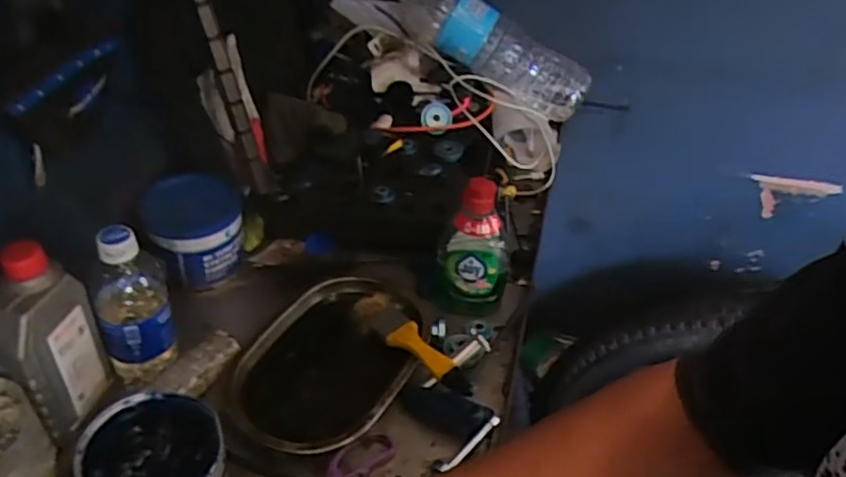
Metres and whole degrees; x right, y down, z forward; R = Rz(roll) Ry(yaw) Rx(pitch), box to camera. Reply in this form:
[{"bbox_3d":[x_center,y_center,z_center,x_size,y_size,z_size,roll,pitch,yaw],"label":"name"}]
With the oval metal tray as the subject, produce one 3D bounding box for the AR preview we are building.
[{"bbox_3d":[-0.086,0.121,0.657,0.148,0.035,0.218,27,46,25],"label":"oval metal tray"}]

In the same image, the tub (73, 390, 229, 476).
[{"bbox_3d":[-0.203,0.184,0.510,0.094,0.081,0.102,2,41,-2],"label":"tub"}]

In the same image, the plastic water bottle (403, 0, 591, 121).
[{"bbox_3d":[0.102,-0.281,0.973,0.302,0.098,0.072,30,43,-4],"label":"plastic water bottle"}]

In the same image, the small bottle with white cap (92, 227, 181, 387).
[{"bbox_3d":[-0.262,0.061,0.601,0.059,0.165,0.052,-12,43,-17],"label":"small bottle with white cap"}]

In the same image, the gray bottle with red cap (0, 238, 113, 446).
[{"bbox_3d":[-0.312,0.084,0.541,0.051,0.156,0.082,12,41,10],"label":"gray bottle with red cap"}]

